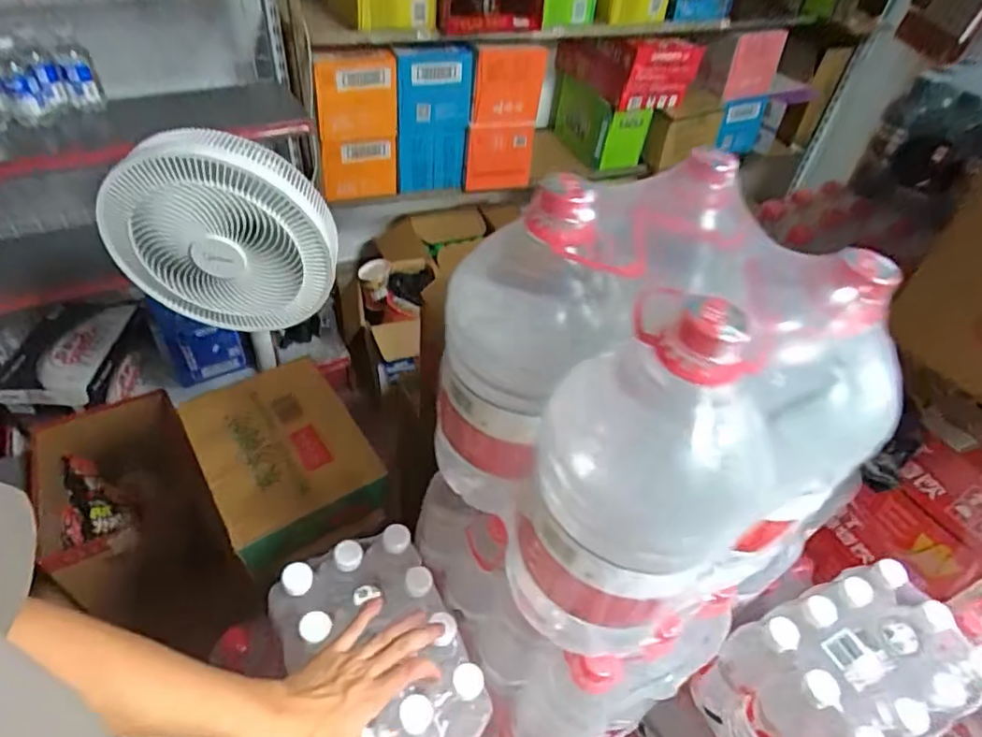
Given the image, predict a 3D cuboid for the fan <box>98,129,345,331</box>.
[{"bbox_3d":[-0.425,-0.212,0.936,0.333,0.311,0.091,2,46,-4],"label":"fan"}]

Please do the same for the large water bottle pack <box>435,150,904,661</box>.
[{"bbox_3d":[0.129,0.042,0.500,0.247,0.327,0.241,-19,51,-23],"label":"large water bottle pack"}]

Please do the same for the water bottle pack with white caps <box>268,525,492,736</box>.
[{"bbox_3d":[-0.131,0.337,0.674,0.177,0.186,0.248,-17,50,-21],"label":"water bottle pack with white caps"}]

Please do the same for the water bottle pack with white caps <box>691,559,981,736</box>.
[{"bbox_3d":[0.427,0.381,0.721,0.261,0.208,0.168,-16,50,-20],"label":"water bottle pack with white caps"}]

